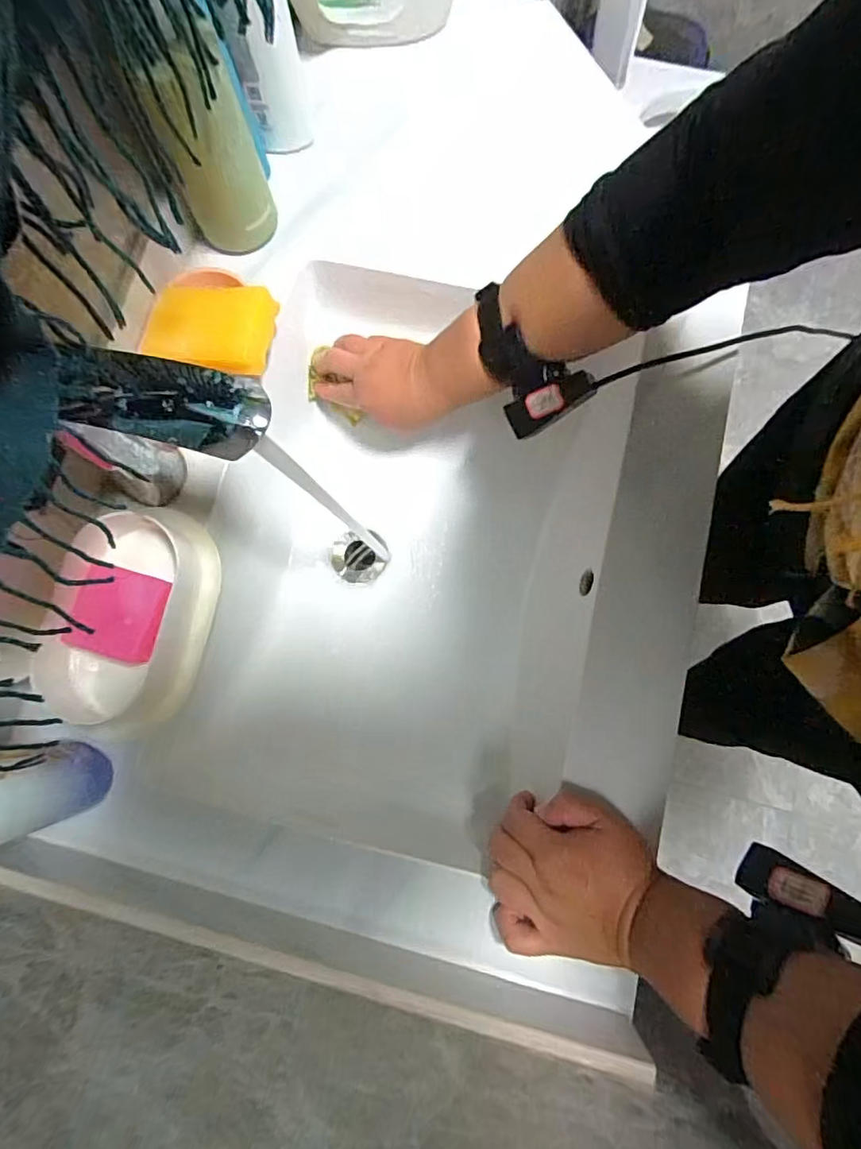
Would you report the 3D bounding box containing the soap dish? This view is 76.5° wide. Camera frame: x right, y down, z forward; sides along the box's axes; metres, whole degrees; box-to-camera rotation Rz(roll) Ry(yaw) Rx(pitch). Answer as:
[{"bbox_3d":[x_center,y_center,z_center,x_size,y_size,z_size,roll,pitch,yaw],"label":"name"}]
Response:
[{"bbox_3d":[-0.233,0.030,0.425,0.111,0.044,0.167,11,79,3],"label":"soap dish"}]

